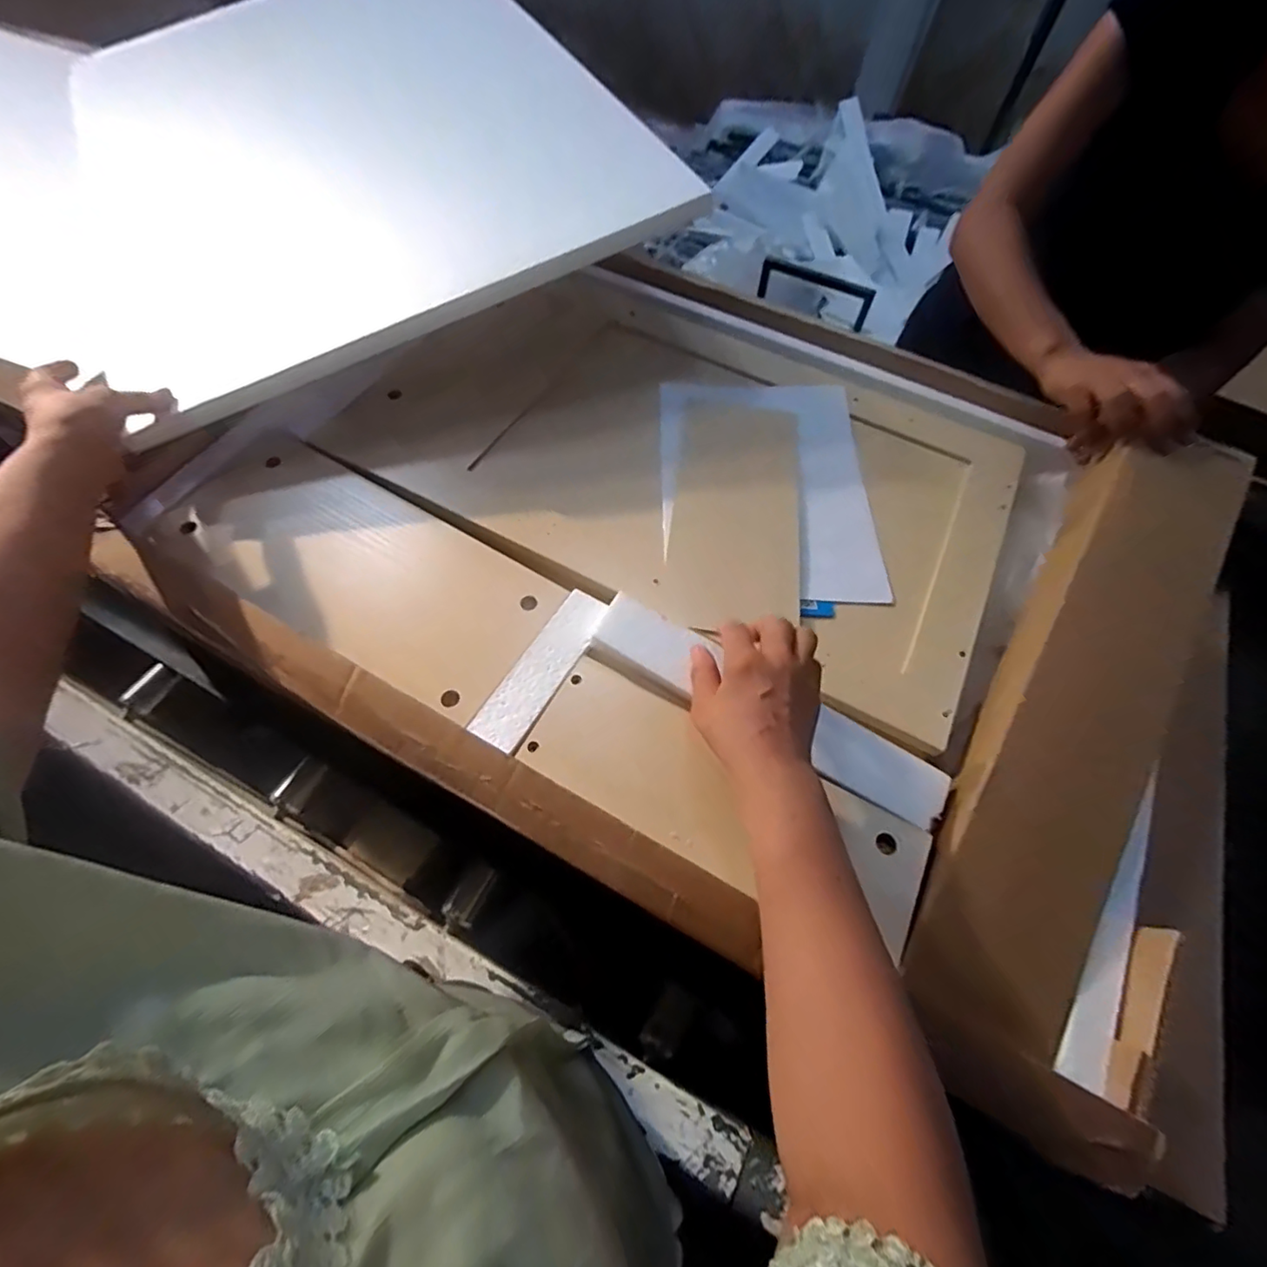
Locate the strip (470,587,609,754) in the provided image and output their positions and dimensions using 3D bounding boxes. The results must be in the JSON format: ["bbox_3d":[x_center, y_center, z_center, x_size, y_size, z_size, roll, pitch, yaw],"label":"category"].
[{"bbox_3d":[-0.074,0.026,0.470,0.040,0.012,0.148,29,64,11],"label":"strip"}]

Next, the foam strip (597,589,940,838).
[{"bbox_3d":[0.106,0.062,0.458,0.298,0.025,0.059,30,66,4],"label":"foam strip"}]

